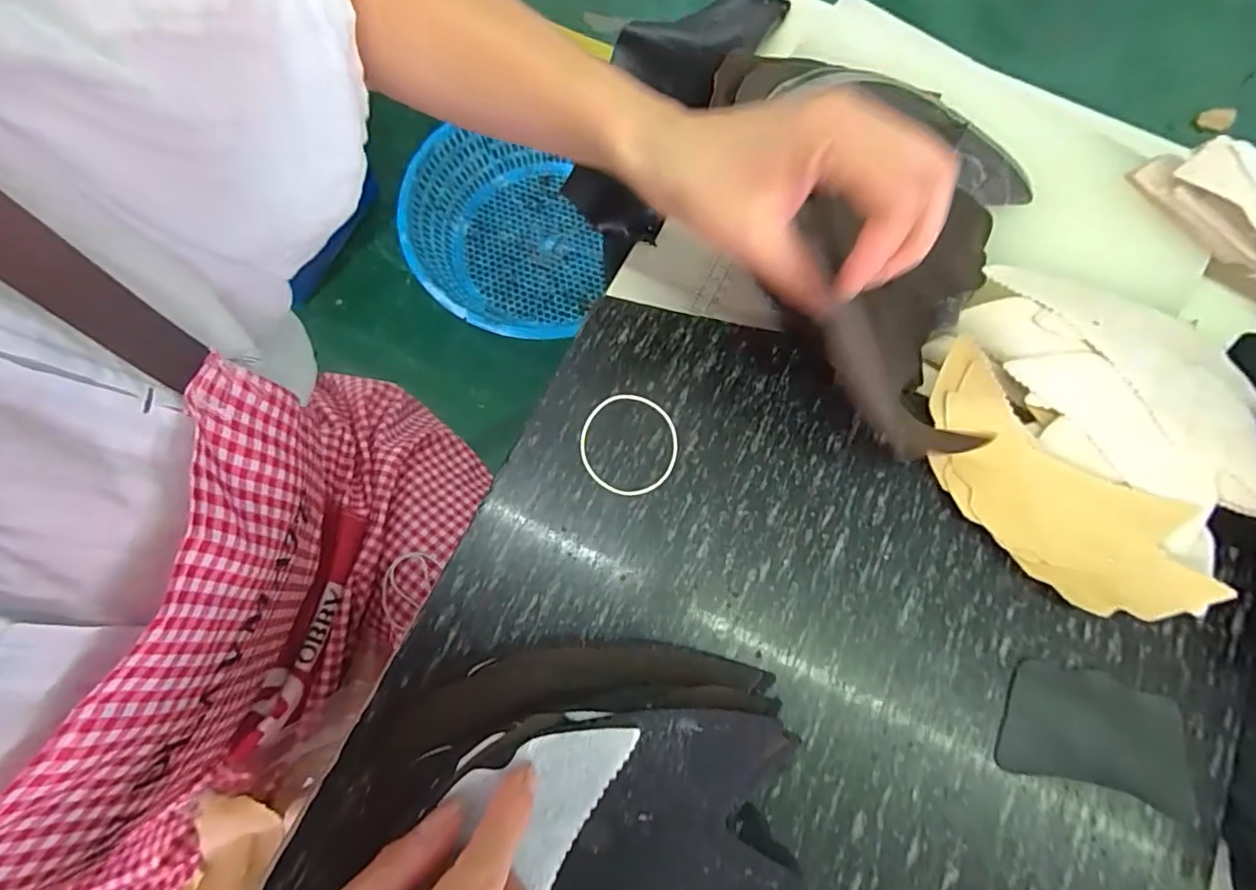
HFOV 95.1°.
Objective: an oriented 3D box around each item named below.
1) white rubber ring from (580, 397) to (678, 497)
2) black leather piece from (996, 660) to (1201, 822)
[{"bbox_3d":[0.001,-0.001,0.324,0.055,0.004,0.058,0,75,-1],"label":"white rubber ring"},{"bbox_3d":[0.233,0.144,0.286,0.090,0.006,0.055,14,75,3],"label":"black leather piece"}]

